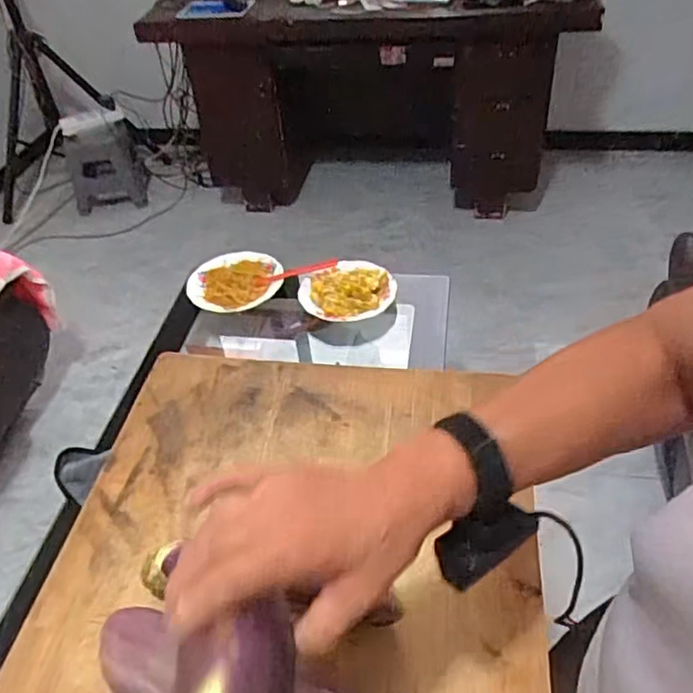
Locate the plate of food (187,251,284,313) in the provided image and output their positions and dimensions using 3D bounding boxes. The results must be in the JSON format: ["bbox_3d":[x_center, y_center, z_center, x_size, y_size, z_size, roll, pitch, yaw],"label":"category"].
[{"bbox_3d":[-0.246,-0.145,1.367,0.196,0.036,0.166,-15,45,-9],"label":"plate of food"}]

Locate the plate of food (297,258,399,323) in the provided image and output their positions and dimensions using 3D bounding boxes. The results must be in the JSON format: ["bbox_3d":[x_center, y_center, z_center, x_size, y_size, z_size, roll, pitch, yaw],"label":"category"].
[{"bbox_3d":[0.002,-0.113,1.303,0.203,0.034,0.146,-5,44,1],"label":"plate of food"}]

